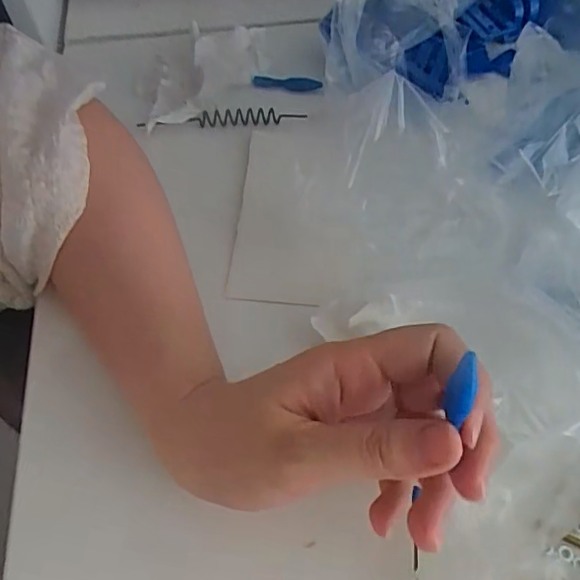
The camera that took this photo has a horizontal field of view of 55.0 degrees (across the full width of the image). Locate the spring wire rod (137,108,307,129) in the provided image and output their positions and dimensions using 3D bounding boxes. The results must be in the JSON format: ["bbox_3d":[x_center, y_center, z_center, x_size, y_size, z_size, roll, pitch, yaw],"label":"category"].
[{"bbox_3d":[-0.050,-0.127,0.412,0.120,0.010,0.016,-3,59,-2],"label":"spring wire rod"}]

